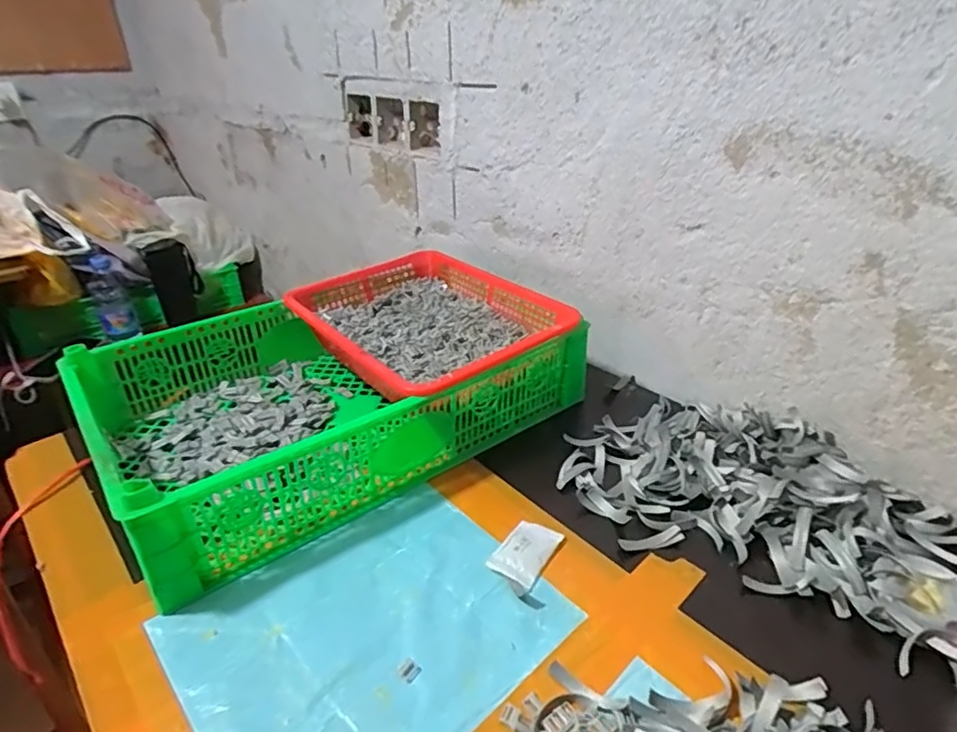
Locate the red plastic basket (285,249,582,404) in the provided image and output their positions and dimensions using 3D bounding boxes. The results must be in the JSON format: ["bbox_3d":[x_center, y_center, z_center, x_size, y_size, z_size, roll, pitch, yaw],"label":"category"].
[{"bbox_3d":[-0.058,-0.045,0.678,0.238,0.077,0.299,-22,36,-33],"label":"red plastic basket"}]

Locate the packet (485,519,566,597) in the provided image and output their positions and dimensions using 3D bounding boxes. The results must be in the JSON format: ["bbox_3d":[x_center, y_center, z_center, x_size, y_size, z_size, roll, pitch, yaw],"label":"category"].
[{"bbox_3d":[0.039,0.153,0.477,0.040,0.010,0.072,18,34,30],"label":"packet"}]

